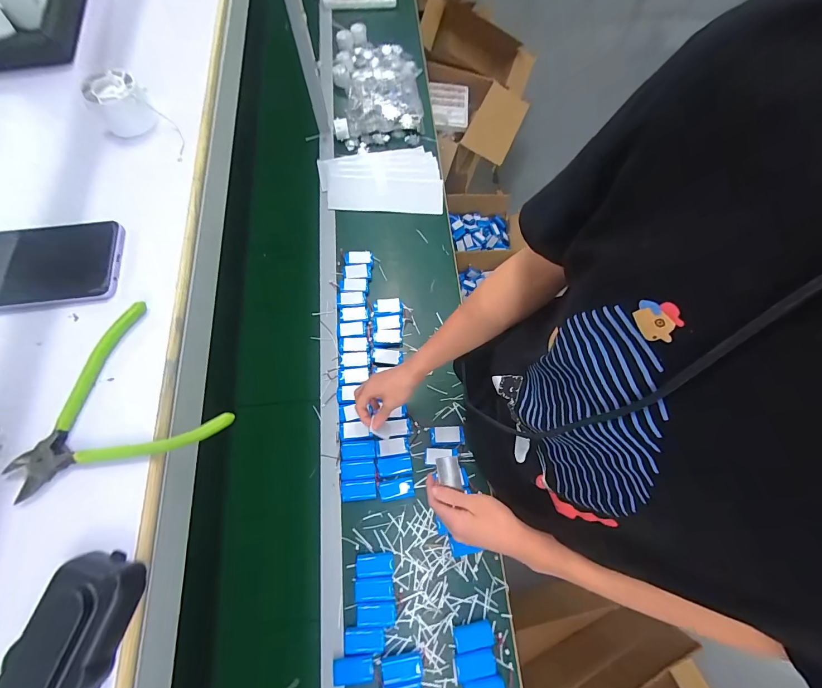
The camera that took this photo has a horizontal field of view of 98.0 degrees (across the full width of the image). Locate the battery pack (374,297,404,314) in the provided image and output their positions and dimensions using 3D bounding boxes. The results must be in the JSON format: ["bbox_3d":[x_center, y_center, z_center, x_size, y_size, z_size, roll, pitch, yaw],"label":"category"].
[{"bbox_3d":[-0.054,-0.090,0.839,0.066,0.008,0.045,-5,70,-2],"label":"battery pack"}]

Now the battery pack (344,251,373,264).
[{"bbox_3d":[-0.129,-0.211,0.880,0.068,0.015,0.039,-1,70,-1],"label":"battery pack"}]

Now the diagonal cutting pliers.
[{"bbox_3d":[-0.218,0.052,0.262,0.131,0.011,0.124,42,75,14],"label":"diagonal cutting pliers"}]

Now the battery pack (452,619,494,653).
[{"bbox_3d":[0.110,0.515,0.630,0.066,0.017,0.040,-8,70,-3],"label":"battery pack"}]

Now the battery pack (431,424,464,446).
[{"bbox_3d":[0.076,0.189,0.742,0.069,0.018,0.039,-2,70,-1],"label":"battery pack"}]

